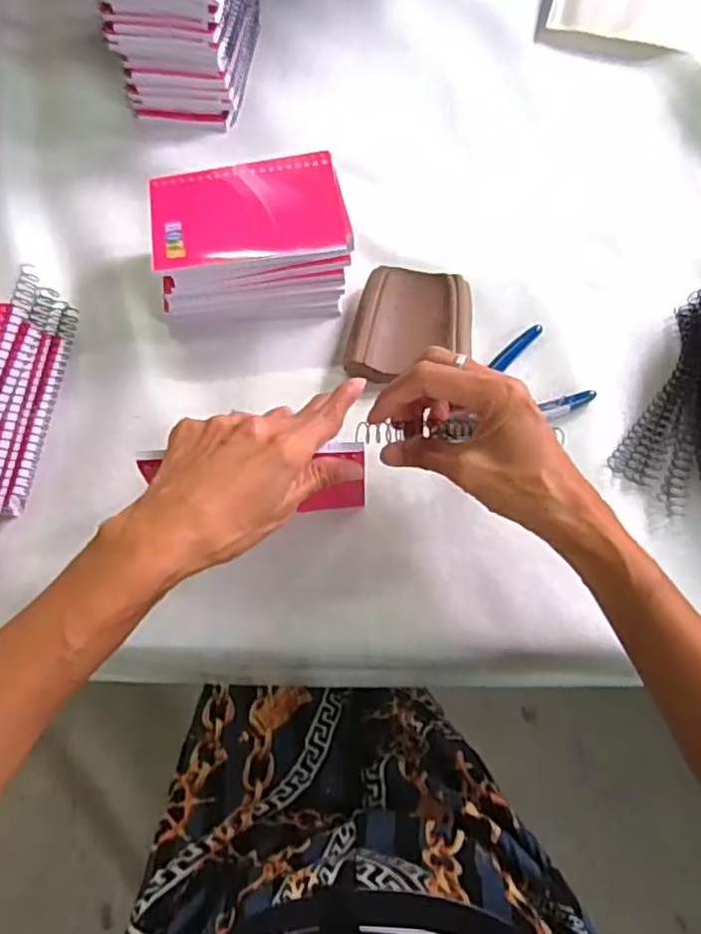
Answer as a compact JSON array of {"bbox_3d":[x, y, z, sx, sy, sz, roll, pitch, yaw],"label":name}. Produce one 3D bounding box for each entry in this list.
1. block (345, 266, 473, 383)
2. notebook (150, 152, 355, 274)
[{"bbox_3d":[0.045,-0.098,0.474,0.083,0.022,0.094,12,70,4],"label":"block"},{"bbox_3d":[-0.071,-0.181,0.455,0.136,0.011,0.086,-7,69,-3],"label":"notebook"}]

